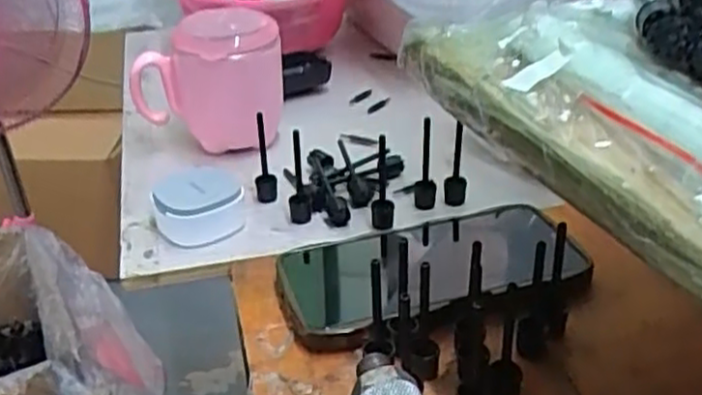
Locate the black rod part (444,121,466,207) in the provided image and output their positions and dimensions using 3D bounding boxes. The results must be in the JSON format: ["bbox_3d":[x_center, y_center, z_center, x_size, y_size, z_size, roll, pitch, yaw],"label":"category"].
[{"bbox_3d":[0.070,-0.024,0.487,0.014,0.063,0.019,2,30,7],"label":"black rod part"}]

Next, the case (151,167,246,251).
[{"bbox_3d":[-0.102,0.003,0.479,0.053,0.032,0.063,-14,32,-19],"label":"case"}]

